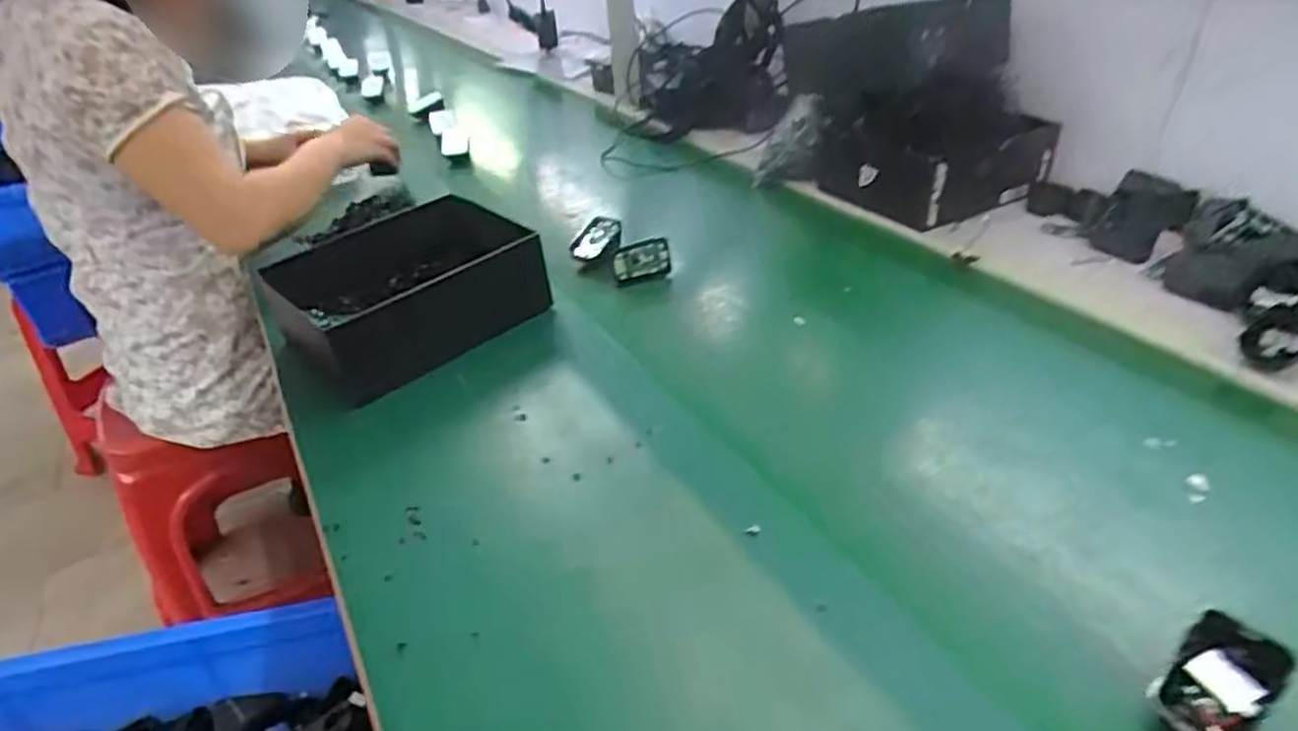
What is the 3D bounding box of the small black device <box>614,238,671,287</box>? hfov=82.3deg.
[{"bbox_3d":[-0.008,-0.117,0.844,0.066,0.045,0.017,-14,28,-7],"label":"small black device"}]

